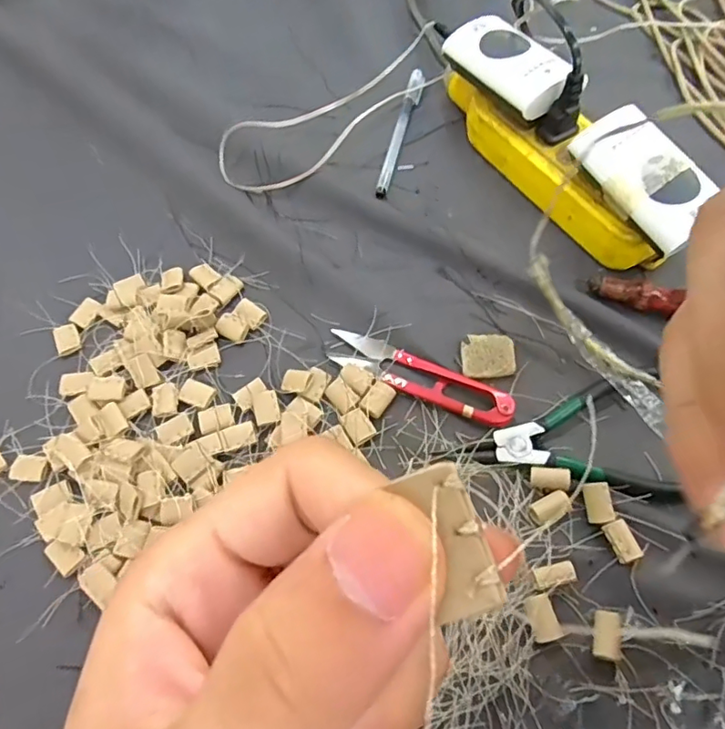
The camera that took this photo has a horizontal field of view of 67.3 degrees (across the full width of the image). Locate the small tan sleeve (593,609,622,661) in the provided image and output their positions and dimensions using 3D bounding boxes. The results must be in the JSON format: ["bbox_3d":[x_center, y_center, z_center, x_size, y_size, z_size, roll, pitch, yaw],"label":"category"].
[{"bbox_3d":[0.114,0.127,0.256,0.011,0.009,0.021,11,66,8],"label":"small tan sleeve"}]

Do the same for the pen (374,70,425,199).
[{"bbox_3d":[0.030,-0.181,0.420,0.012,0.008,0.140,12,66,8],"label":"pen"}]

